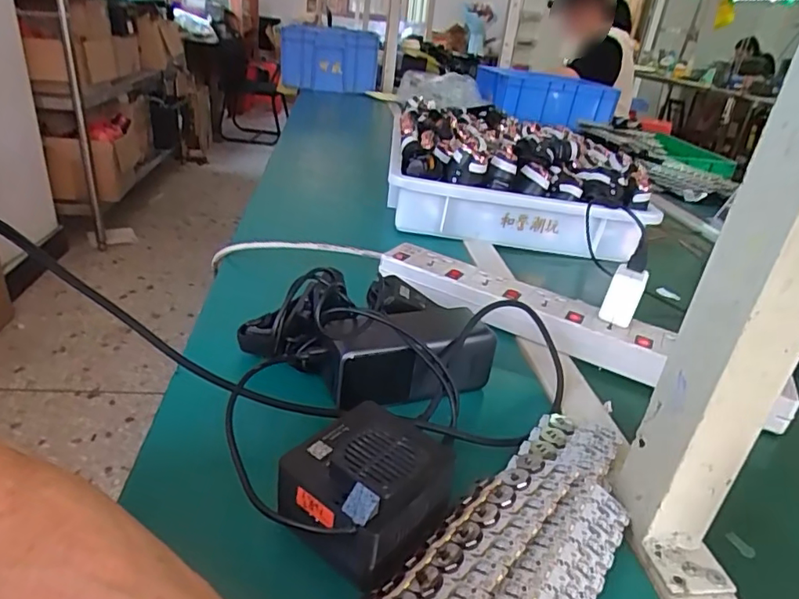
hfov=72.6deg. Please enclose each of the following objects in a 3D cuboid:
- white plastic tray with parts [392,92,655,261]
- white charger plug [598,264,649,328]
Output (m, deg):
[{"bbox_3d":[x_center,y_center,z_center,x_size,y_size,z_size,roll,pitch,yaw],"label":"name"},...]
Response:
[{"bbox_3d":[0.161,-0.174,0.807,0.347,0.122,0.265,5,27,-3],"label":"white plastic tray with parts"},{"bbox_3d":[0.204,-0.003,0.497,0.029,0.053,0.029,18,29,21],"label":"white charger plug"}]

